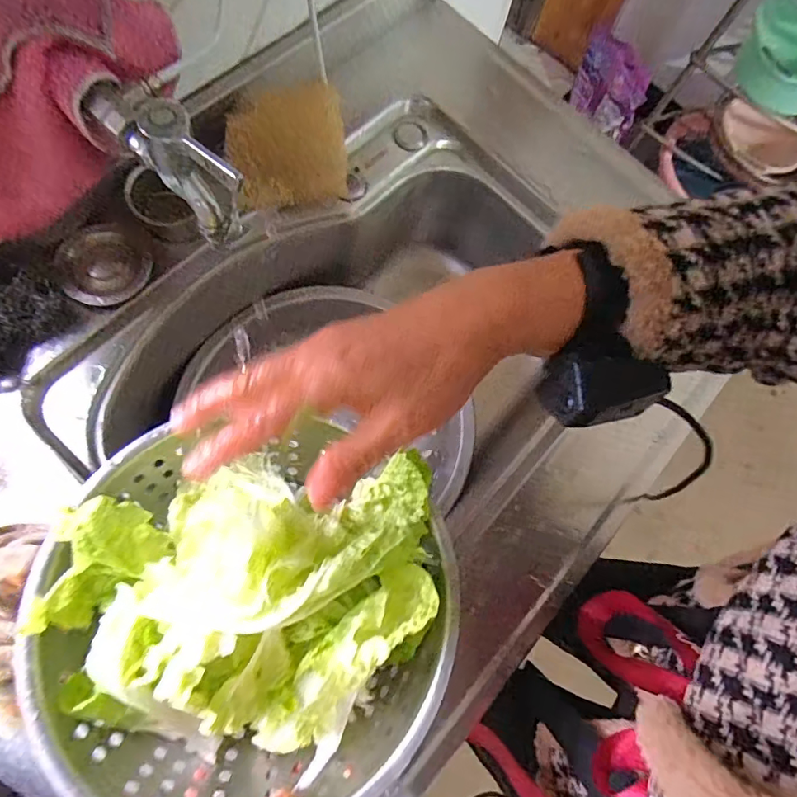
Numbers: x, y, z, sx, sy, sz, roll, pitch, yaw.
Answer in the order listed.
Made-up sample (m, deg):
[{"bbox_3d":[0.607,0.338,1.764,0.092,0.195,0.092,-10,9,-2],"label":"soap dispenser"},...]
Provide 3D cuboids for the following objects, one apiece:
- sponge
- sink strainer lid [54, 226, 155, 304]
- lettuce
[{"bbox_3d":[-0.112,-0.257,0.508,0.117,0.022,0.105,-13,113,-11],"label":"sponge"},{"bbox_3d":[-0.278,-0.123,0.469,0.072,0.011,0.072,-1,91,-31],"label":"sink strainer lid"},{"bbox_3d":[-0.097,0.137,0.325,0.238,0.080,0.177,-3,68,-3],"label":"lettuce"}]

